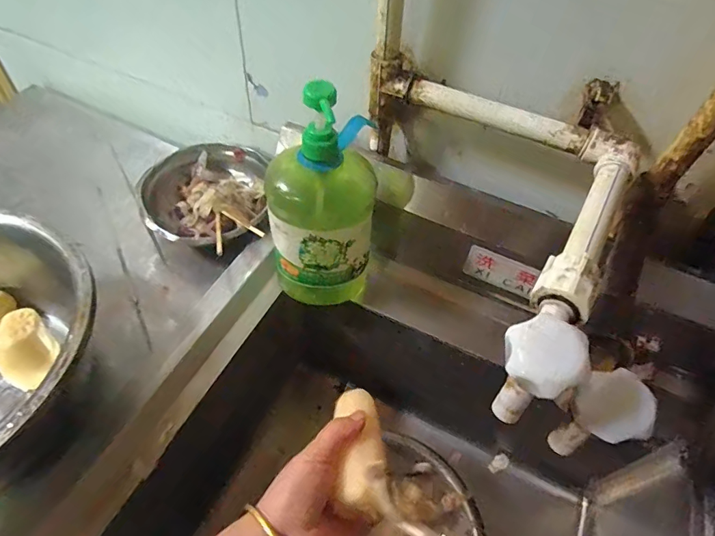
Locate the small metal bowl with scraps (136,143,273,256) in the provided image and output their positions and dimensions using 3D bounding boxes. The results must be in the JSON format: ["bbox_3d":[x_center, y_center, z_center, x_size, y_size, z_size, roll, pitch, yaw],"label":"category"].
[{"bbox_3d":[-0.227,-0.109,0.670,0.173,0.058,0.195,6,51,-1],"label":"small metal bowl with scraps"}]

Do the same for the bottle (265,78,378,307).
[{"bbox_3d":[-0.038,-0.064,0.489,0.107,0.268,0.077,-16,55,-17],"label":"bottle"}]

